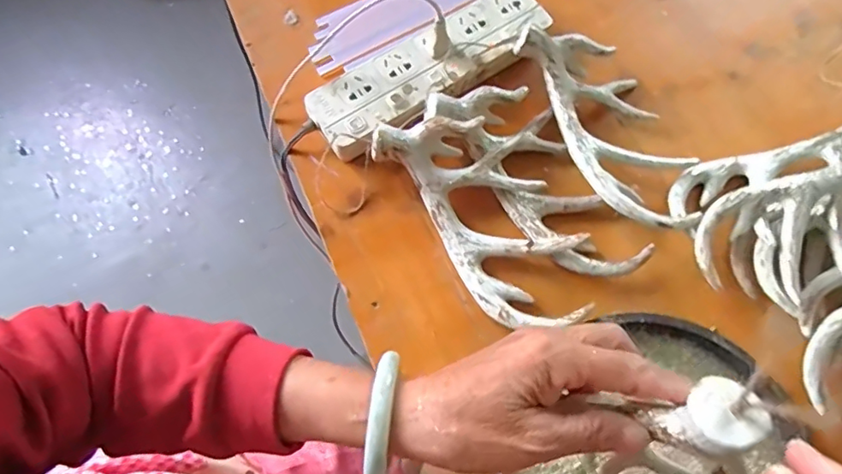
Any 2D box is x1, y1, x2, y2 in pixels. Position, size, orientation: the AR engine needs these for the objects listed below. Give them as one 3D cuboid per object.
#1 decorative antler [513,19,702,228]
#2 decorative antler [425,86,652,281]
[{"bbox_3d":[0.181,-0.110,0.509,0.120,0.059,0.228,-20,68,-10],"label":"decorative antler"},{"bbox_3d":[0.111,-0.057,0.494,0.107,0.063,0.223,-36,72,-16],"label":"decorative antler"}]

